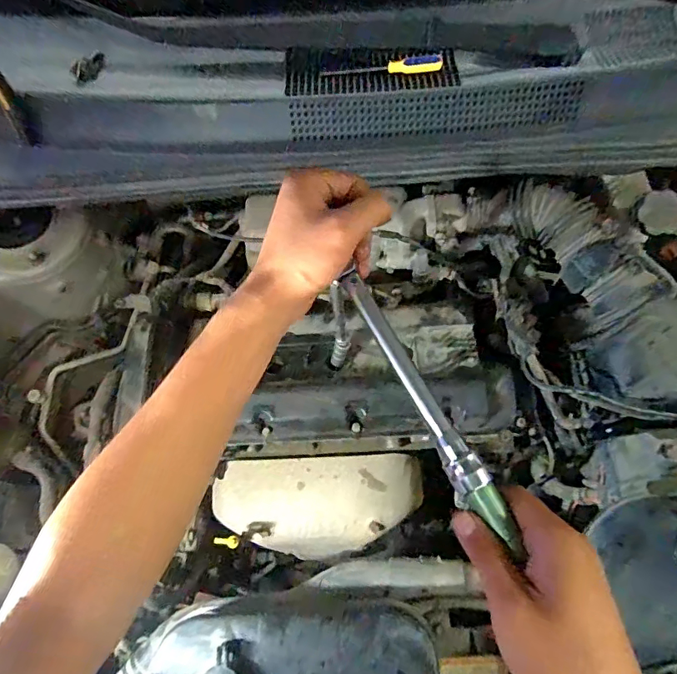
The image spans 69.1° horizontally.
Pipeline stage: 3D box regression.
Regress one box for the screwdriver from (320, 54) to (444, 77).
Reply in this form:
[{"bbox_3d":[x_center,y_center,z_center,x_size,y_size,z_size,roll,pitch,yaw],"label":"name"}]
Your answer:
[{"bbox_3d":[0.051,-0.309,0.567,0.136,0.018,0.018,-3,69,1],"label":"screwdriver"}]

